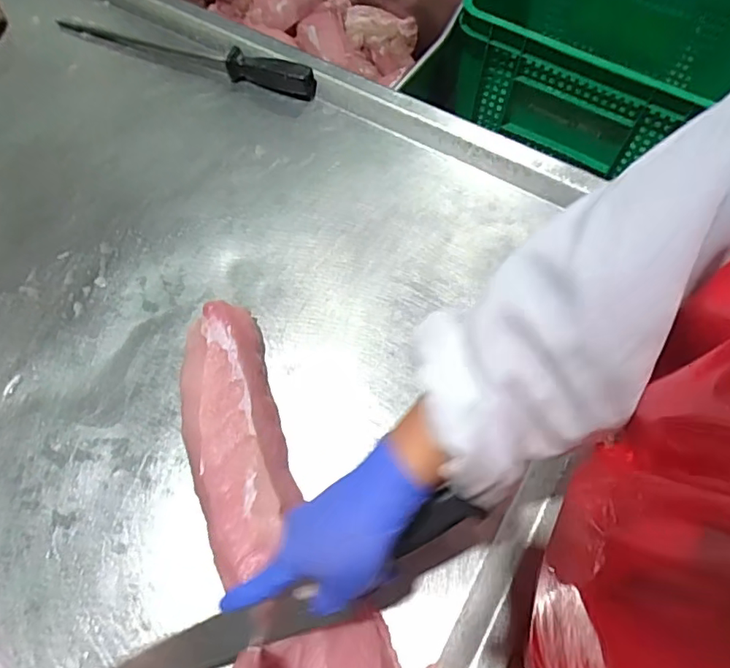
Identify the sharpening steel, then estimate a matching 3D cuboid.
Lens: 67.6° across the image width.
[{"bbox_3d":[-0.256,-0.395,0.761,0.401,0.037,0.029,19,68,10],"label":"sharpening steel"}]

